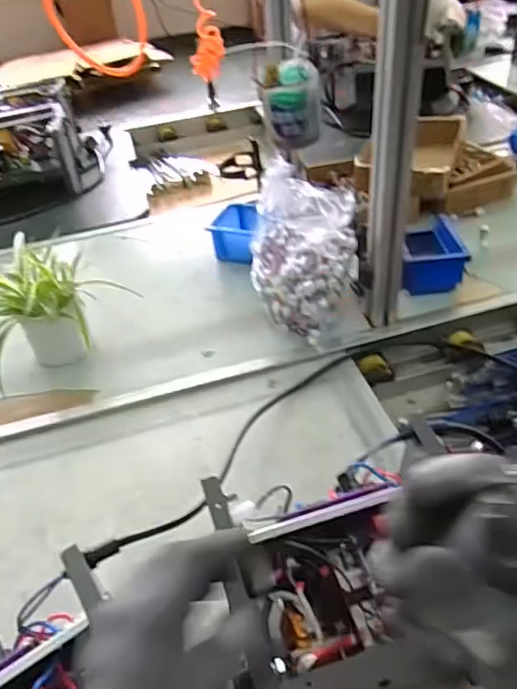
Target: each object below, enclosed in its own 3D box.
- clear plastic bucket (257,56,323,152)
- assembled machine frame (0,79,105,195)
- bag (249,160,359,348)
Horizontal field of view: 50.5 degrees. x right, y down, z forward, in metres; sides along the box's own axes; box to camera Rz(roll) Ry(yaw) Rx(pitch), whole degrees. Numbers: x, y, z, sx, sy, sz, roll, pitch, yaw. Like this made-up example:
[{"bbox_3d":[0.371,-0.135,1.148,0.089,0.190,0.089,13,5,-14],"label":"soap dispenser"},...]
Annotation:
[{"bbox_3d":[0.034,-0.252,0.577,0.062,0.075,0.061,-3,41,4],"label":"clear plastic bucket"},{"bbox_3d":[-0.589,-0.505,1.363,0.330,0.171,0.412,-18,43,-13],"label":"assembled machine frame"},{"bbox_3d":[0.067,-0.133,0.823,0.162,0.211,0.155,17,46,24],"label":"bag"}]

